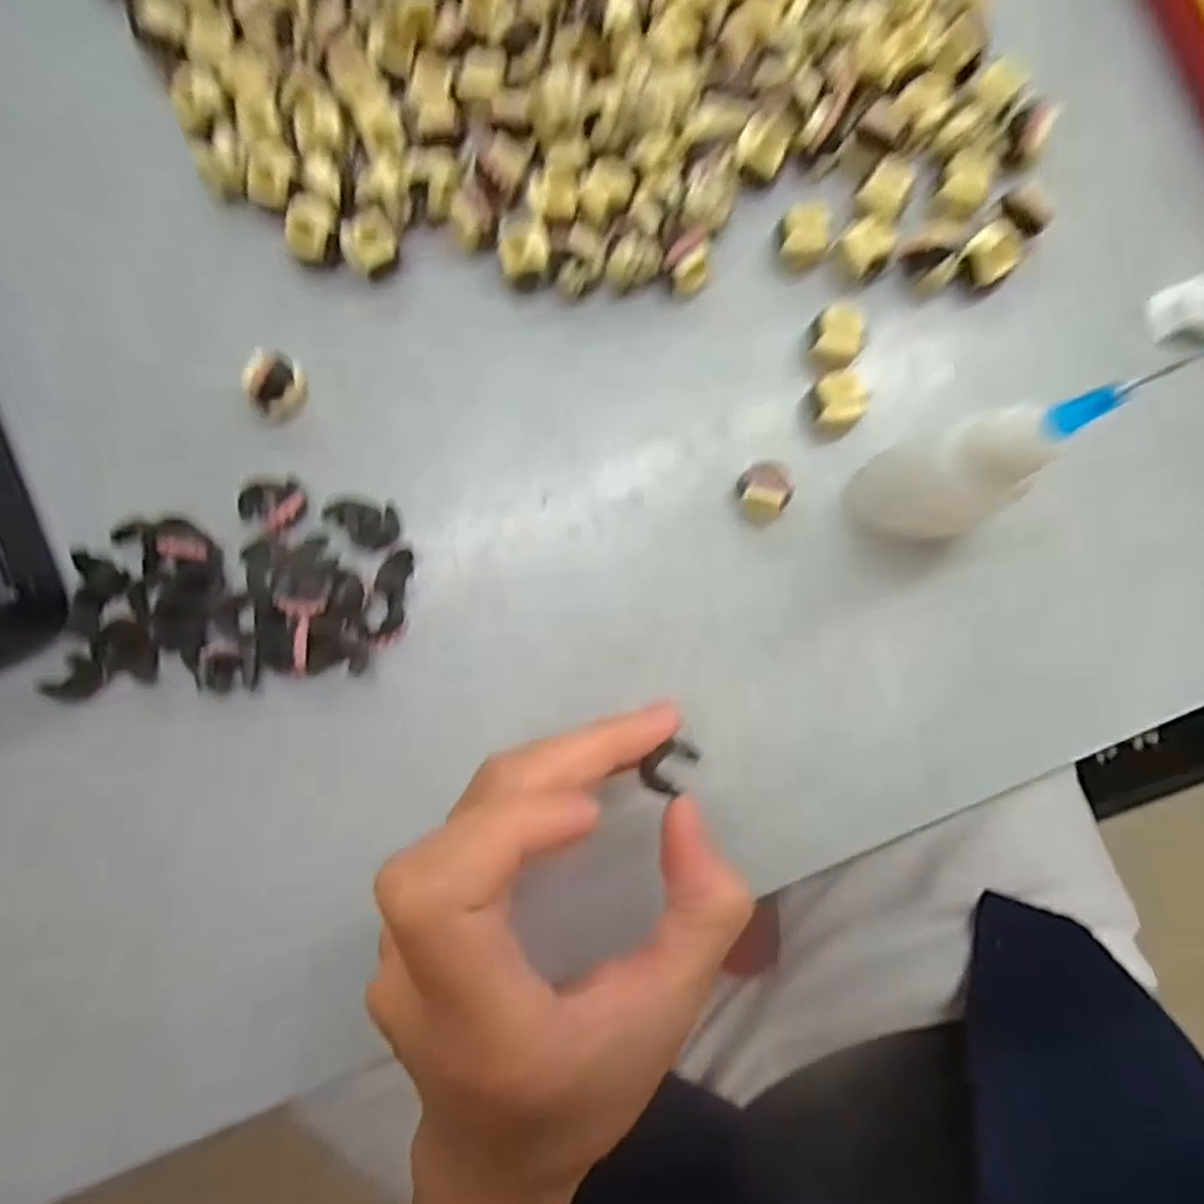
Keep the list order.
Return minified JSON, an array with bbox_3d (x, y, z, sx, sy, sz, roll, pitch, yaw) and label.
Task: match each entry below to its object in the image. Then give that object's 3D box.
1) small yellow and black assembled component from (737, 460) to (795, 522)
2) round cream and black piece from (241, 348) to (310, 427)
[{"bbox_3d":[0.048,-0.033,0.212,0.017,0.013,0.016,0,87,1],"label":"small yellow and black assembled component"},{"bbox_3d":[-0.096,-0.064,0.211,0.013,0.014,0.019,8,87,2],"label":"round cream and black piece"}]

